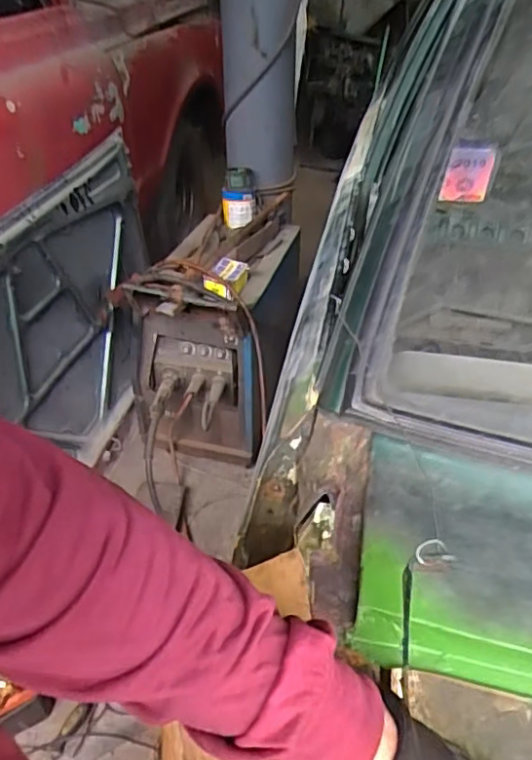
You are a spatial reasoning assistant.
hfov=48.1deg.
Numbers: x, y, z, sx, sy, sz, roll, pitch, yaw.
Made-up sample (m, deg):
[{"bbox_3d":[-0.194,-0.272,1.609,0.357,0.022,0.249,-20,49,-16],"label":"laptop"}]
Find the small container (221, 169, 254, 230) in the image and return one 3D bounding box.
[{"bbox_3d":[-0.084,-0.554,1.825,0.096,0.157,0.098,-2,39,-3],"label":"small container"}]

